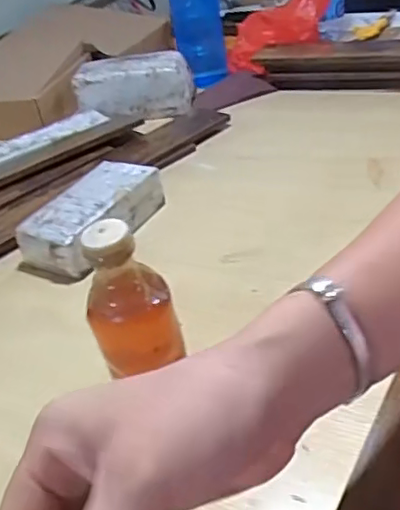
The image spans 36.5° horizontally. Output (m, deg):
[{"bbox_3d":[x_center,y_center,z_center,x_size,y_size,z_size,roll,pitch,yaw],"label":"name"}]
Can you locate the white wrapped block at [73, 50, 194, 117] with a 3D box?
[{"bbox_3d":[-0.128,-0.337,1.166,0.218,0.083,0.102,2,37,18],"label":"white wrapped block"}]

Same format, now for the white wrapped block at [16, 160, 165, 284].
[{"bbox_3d":[-0.143,-0.052,0.840,0.103,0.069,0.216,16,44,35],"label":"white wrapped block"}]

